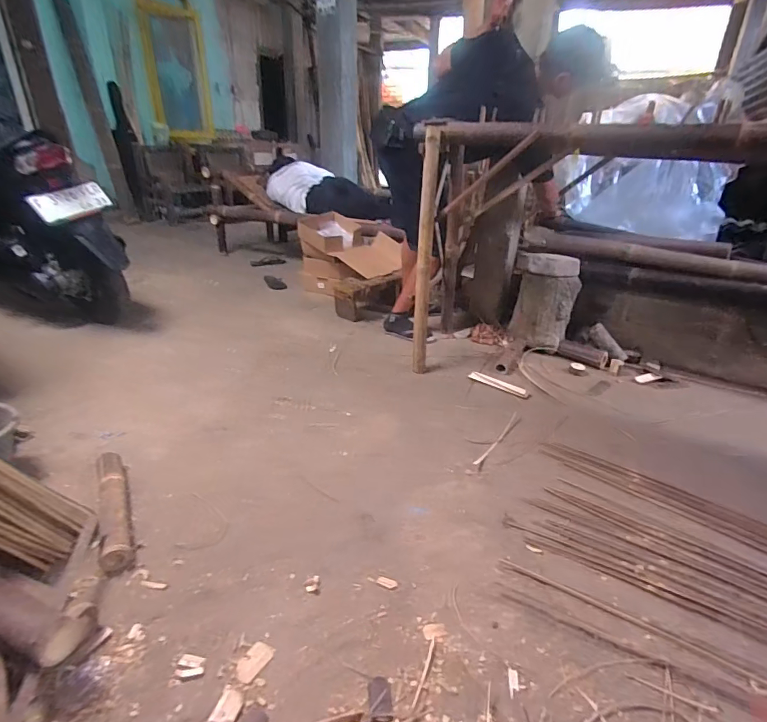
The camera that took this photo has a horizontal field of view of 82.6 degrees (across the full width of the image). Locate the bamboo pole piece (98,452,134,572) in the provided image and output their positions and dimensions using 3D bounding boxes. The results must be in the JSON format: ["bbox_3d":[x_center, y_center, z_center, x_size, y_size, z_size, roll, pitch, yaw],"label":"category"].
[{"bbox_3d":[-0.649,0.343,1.051,0.064,0.060,0.385,-13,30,-27],"label":"bamboo pole piece"}]

